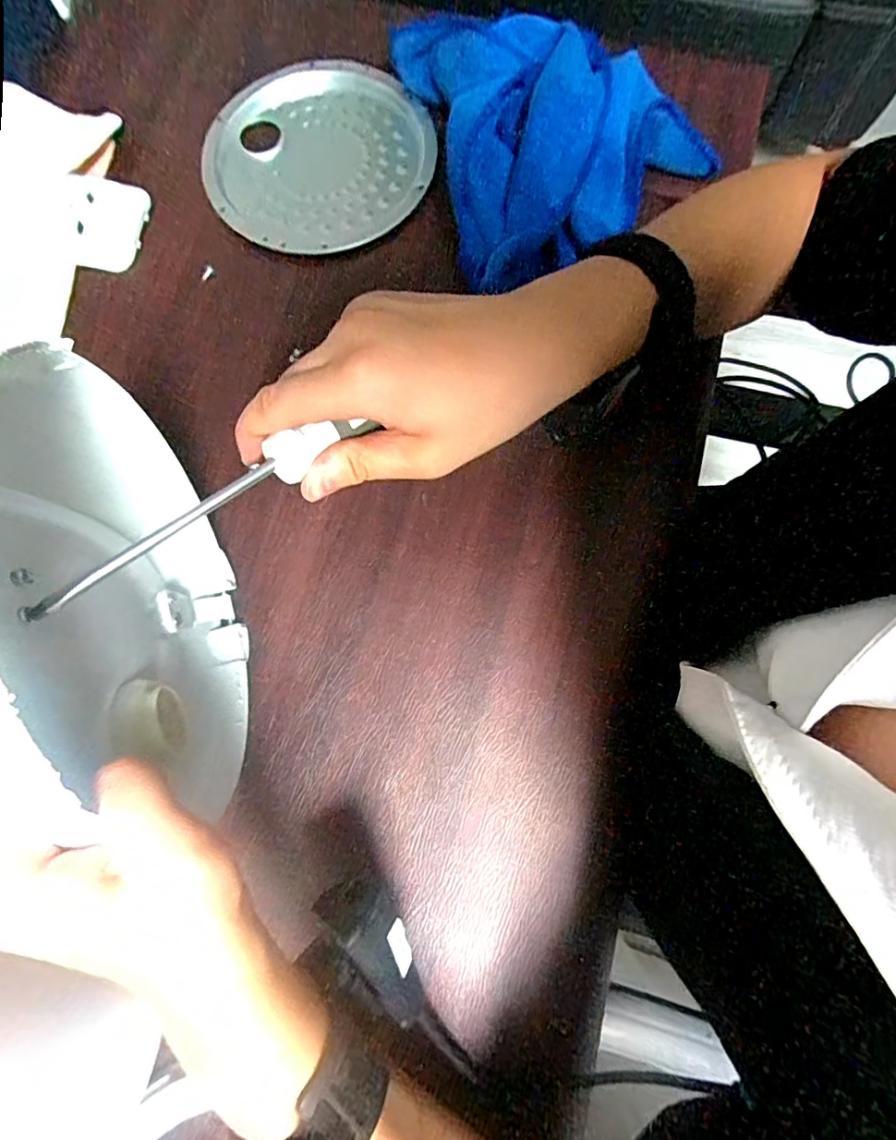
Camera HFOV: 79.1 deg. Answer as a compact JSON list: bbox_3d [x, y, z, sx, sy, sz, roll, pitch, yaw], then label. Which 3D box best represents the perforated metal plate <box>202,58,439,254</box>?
[{"bbox_3d":[-0.103,-0.335,0.432,0.177,0.011,0.180,0,77,0],"label":"perforated metal plate"}]

